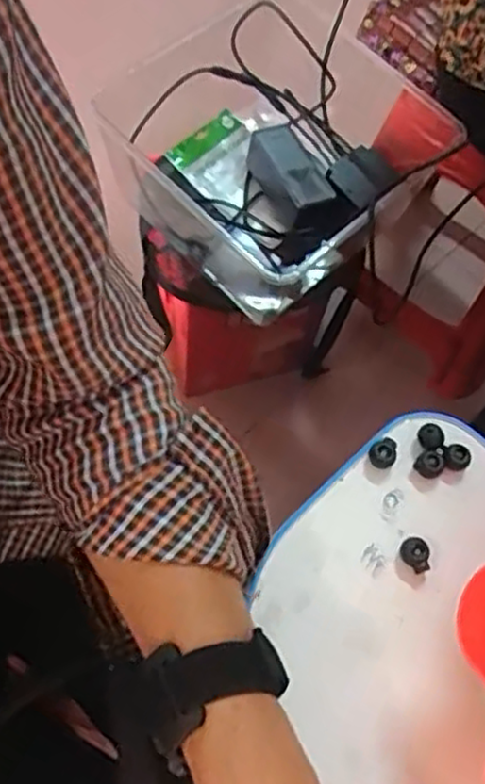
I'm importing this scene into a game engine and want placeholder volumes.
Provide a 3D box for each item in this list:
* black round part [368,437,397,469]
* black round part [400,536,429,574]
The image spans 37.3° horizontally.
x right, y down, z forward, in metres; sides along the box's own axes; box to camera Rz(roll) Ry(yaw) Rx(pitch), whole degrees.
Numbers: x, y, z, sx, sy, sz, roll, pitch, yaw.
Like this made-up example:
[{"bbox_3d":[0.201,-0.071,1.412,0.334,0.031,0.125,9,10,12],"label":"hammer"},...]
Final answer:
[{"bbox_3d":[0.082,0.035,0.415,0.016,0.013,0.016,1,63,-2],"label":"black round part"},{"bbox_3d":[0.094,0.089,0.391,0.014,0.008,0.019,3,63,-1],"label":"black round part"}]

